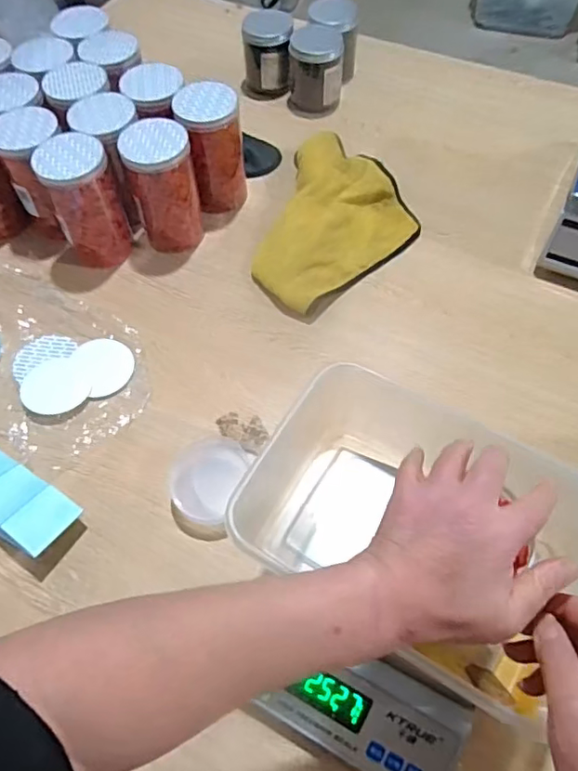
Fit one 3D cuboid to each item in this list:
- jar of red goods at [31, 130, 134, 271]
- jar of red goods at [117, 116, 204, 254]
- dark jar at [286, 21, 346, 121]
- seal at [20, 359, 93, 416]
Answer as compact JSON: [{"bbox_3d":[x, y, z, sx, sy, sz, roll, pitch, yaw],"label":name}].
[{"bbox_3d":[-0.260,-0.236,0.723,0.082,0.156,0.082,-1,59,2],"label":"jar of red goods"},{"bbox_3d":[-0.163,-0.257,0.737,0.081,0.162,0.081,-1,59,2],"label":"jar of red goods"},{"bbox_3d":[0.043,-0.522,0.918,0.093,0.103,0.094,1,59,3],"label":"dark jar"},{"bbox_3d":[-0.278,-0.001,0.668,0.078,0.008,0.076,-1,59,2],"label":"seal"}]

